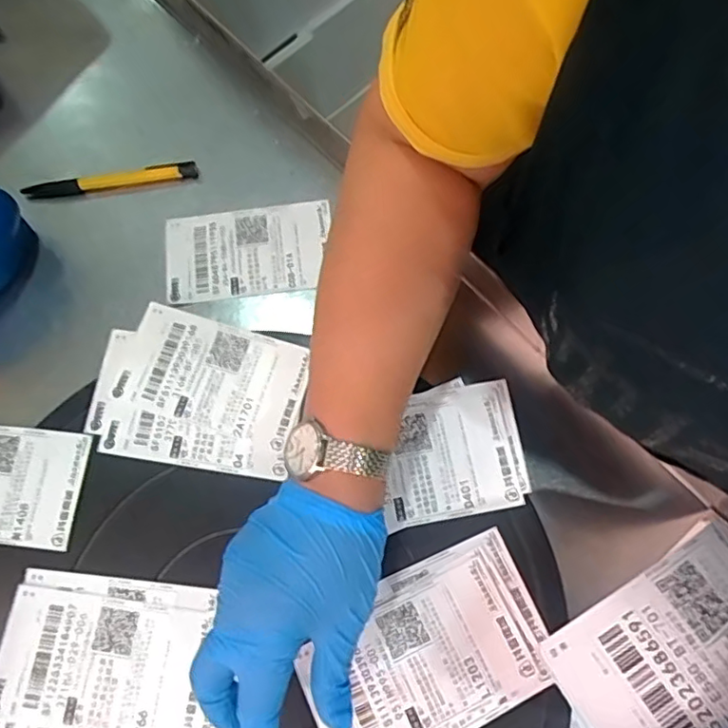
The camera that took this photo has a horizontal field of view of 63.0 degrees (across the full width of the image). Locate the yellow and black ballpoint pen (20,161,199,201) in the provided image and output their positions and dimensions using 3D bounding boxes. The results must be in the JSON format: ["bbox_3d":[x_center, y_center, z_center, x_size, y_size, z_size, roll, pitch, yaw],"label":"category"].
[{"bbox_3d":[-0.204,-0.149,0.479,0.137,0.012,0.013,-7,72,0],"label":"yellow and black ballpoint pen"}]

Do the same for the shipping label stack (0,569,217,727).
[{"bbox_3d":[-0.148,0.196,0.357,0.154,0.004,0.125,7,73,5],"label":"shipping label stack"}]

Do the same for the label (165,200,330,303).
[{"bbox_3d":[-0.091,-0.088,0.461,0.122,0.009,0.072,-8,72,0],"label":"label"}]

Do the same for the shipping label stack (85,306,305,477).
[{"bbox_3d":[-0.116,0.018,0.410,0.141,0.004,0.105,11,74,7],"label":"shipping label stack"}]

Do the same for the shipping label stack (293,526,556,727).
[{"bbox_3d":[0.037,0.176,0.358,0.147,0.004,0.095,-27,73,-6],"label":"shipping label stack"}]

